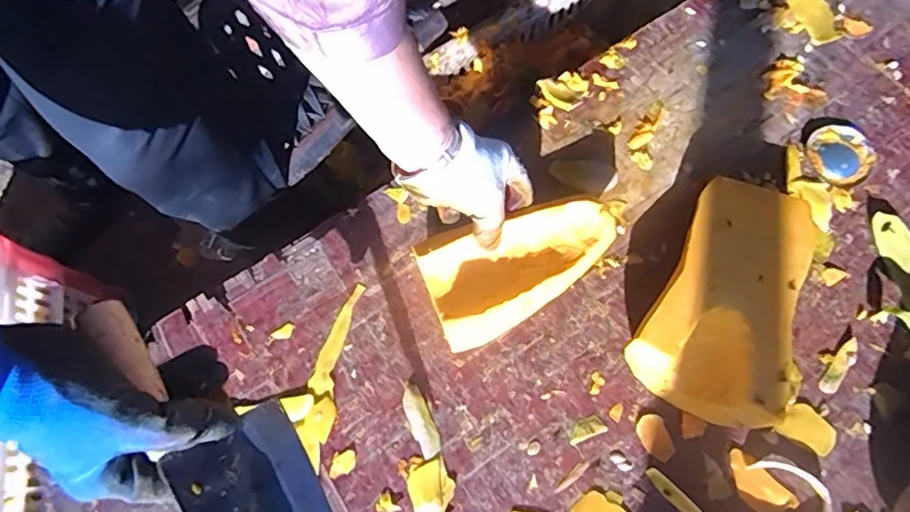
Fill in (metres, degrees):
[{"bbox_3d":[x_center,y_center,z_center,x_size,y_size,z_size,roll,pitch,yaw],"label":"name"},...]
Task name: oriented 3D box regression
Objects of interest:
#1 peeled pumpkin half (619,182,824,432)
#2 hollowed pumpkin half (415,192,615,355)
[{"bbox_3d":[0.232,0.033,0.474,0.110,0.075,0.194,29,74,11],"label":"peeled pumpkin half"},{"bbox_3d":[0.052,0.008,0.486,0.167,0.050,0.101,-23,72,-6],"label":"hollowed pumpkin half"}]

